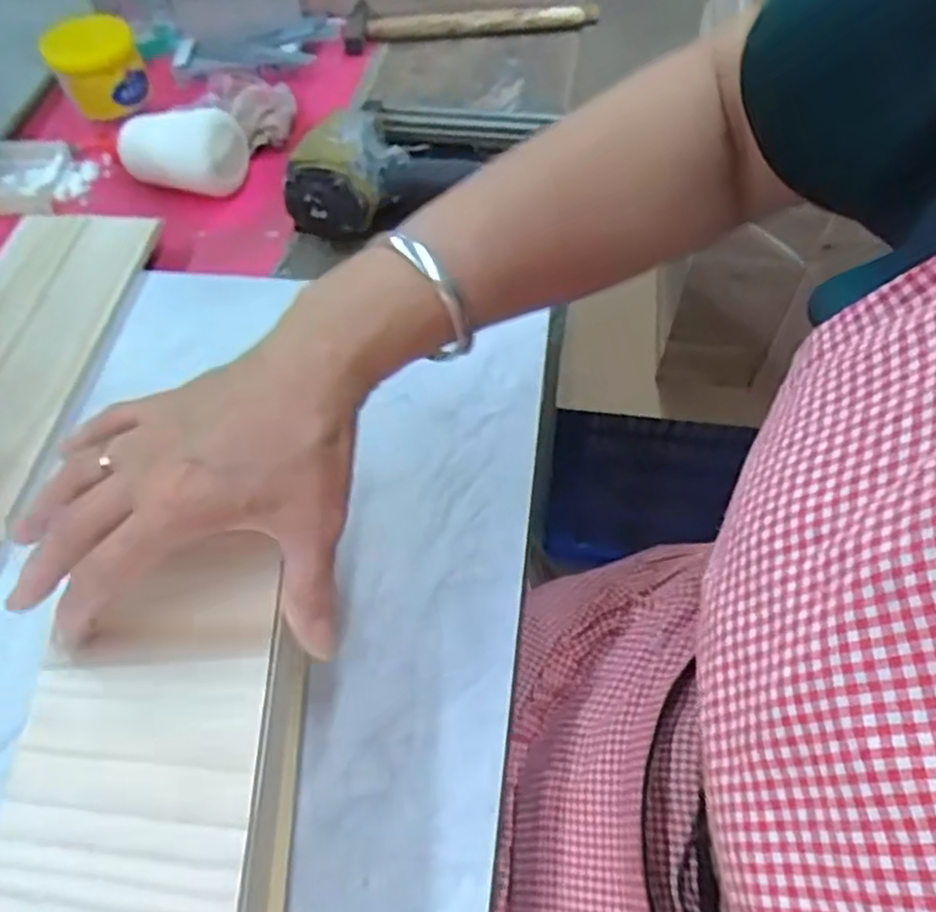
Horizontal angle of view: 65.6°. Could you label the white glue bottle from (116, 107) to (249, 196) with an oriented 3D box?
[{"bbox_3d":[-0.234,-0.259,0.605,0.099,0.062,0.058,15,59,13],"label":"white glue bottle"}]

